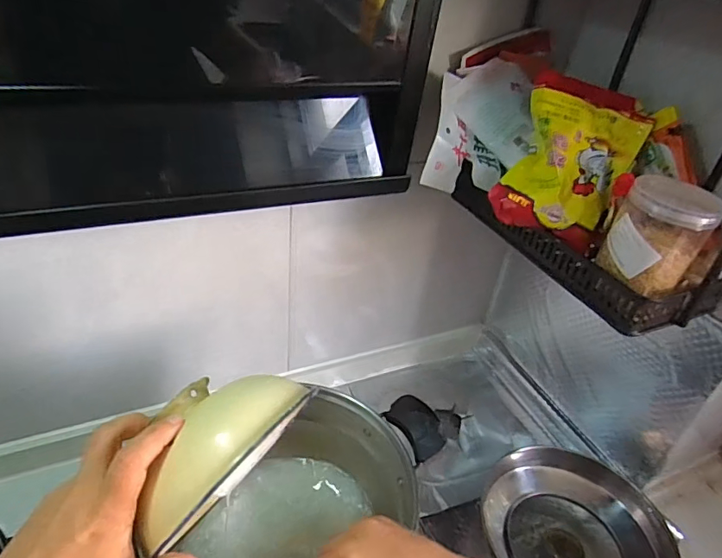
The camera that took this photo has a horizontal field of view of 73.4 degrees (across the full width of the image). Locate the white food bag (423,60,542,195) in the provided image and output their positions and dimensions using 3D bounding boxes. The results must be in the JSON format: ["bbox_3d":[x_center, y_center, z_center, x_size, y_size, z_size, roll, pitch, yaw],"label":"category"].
[{"bbox_3d":[0.156,-0.204,0.623,0.120,0.191,0.041,12,-2,-6],"label":"white food bag"}]

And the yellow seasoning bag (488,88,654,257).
[{"bbox_3d":[0.247,-0.140,0.572,0.135,0.195,0.043,24,-6,-2],"label":"yellow seasoning bag"}]

